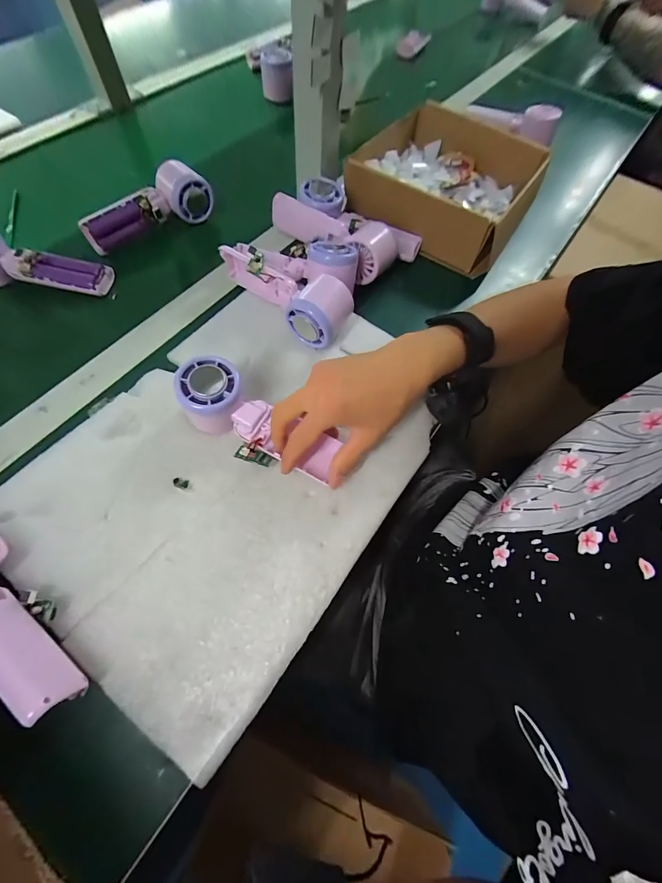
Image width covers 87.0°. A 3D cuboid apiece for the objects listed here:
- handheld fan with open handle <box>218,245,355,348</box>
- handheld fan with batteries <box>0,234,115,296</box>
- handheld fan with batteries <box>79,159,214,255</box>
[{"bbox_3d":[-0.050,-0.170,0.391,0.165,0.054,0.068,42,70,15],"label":"handheld fan with open handle"},{"bbox_3d":[-0.344,-0.206,0.405,0.155,0.072,0.047,4,65,-2],"label":"handheld fan with batteries"},{"bbox_3d":[-0.244,-0.311,0.457,0.161,0.053,0.066,-28,70,-15],"label":"handheld fan with batteries"}]

